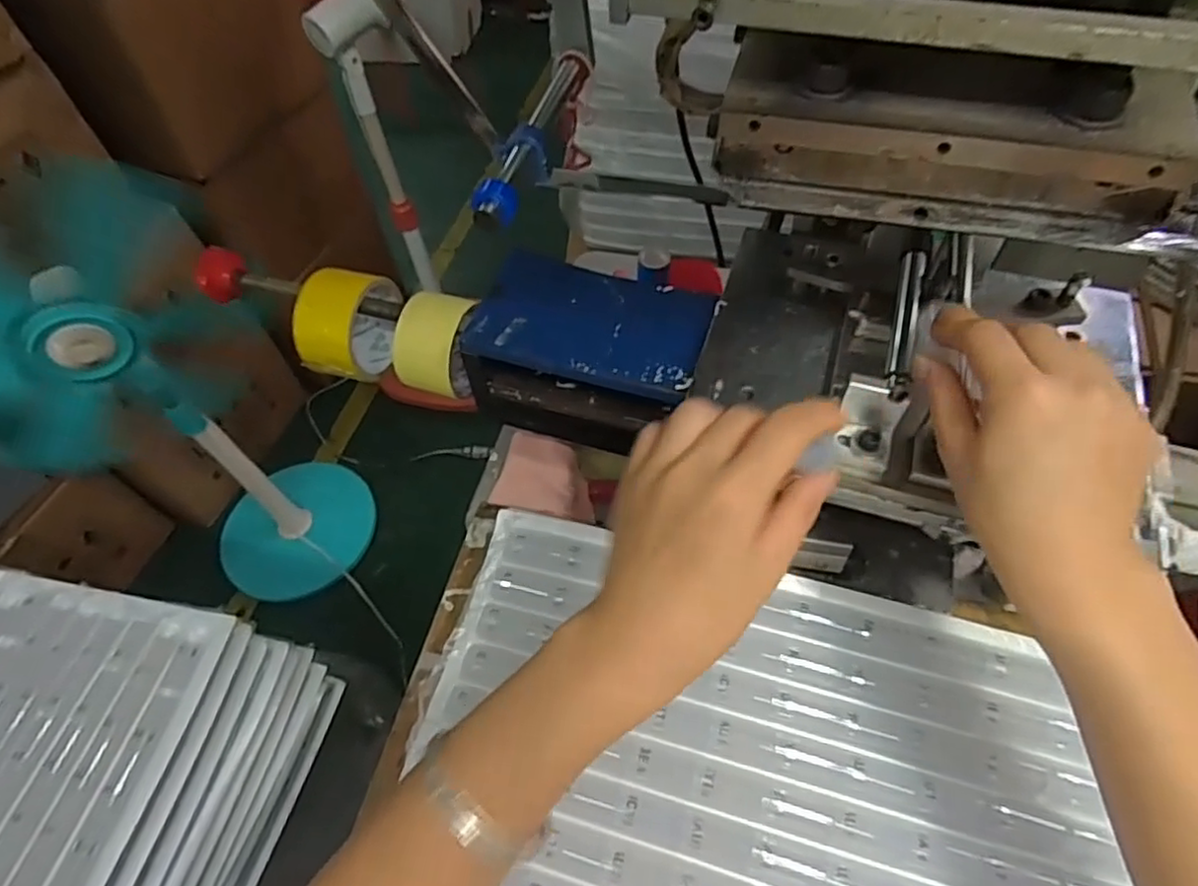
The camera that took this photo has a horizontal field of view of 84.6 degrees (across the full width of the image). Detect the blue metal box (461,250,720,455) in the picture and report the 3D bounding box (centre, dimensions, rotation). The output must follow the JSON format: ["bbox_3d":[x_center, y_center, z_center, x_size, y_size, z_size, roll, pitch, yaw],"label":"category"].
[{"bbox_3d":[-0.005,-0.067,0.485,0.163,0.066,0.119,16,62,13],"label":"blue metal box"}]

